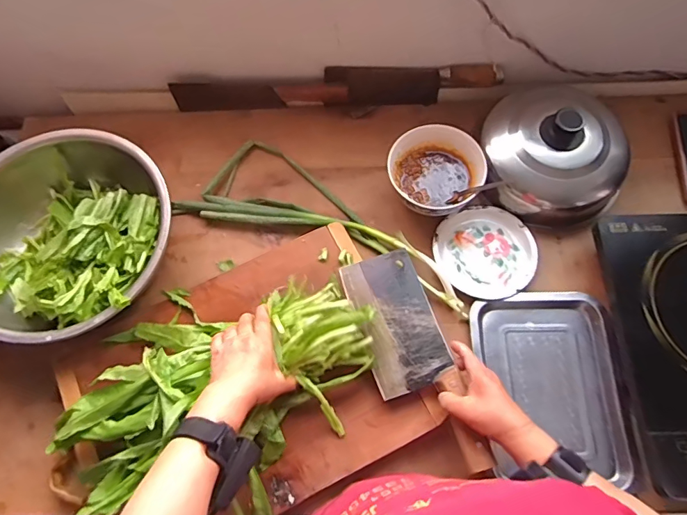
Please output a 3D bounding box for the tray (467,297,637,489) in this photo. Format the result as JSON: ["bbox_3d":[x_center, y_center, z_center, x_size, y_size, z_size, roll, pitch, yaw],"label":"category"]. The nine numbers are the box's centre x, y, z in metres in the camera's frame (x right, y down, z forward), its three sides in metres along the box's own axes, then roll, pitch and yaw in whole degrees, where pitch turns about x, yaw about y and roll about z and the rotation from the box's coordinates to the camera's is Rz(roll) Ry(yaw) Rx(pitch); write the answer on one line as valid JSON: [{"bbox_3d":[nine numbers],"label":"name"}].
[{"bbox_3d":[0.267,0.160,0.598,0.178,0.025,0.226,0,68,3],"label":"tray"}]

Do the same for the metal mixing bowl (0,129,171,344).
[{"bbox_3d":[-0.376,-0.022,0.642,0.277,0.111,0.285,-1,68,2],"label":"metal mixing bowl"}]

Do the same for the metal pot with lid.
[{"bbox_3d":[0.319,-0.160,0.674,0.203,0.105,0.208,-1,68,2],"label":"metal pot with lid"}]

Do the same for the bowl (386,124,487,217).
[{"bbox_3d":[0.134,-0.121,0.678,0.138,0.065,0.140,-1,68,2],"label":"bowl"}]

